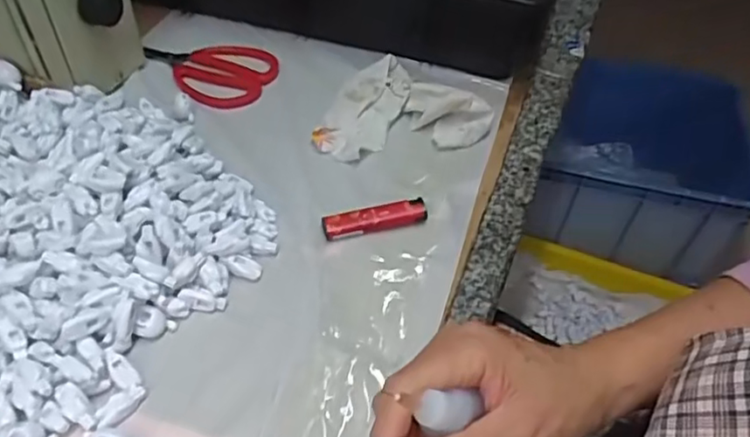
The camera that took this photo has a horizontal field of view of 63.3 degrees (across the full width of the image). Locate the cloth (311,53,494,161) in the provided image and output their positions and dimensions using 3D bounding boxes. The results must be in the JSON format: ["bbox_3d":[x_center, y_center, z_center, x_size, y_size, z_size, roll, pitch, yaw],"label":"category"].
[{"bbox_3d":[0.014,-0.085,0.500,0.116,0.025,0.122,37,55,26],"label":"cloth"}]

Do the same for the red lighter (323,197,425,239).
[{"bbox_3d":[0.000,0.000,0.435,0.075,0.011,0.019,-11,49,-14],"label":"red lighter"}]

